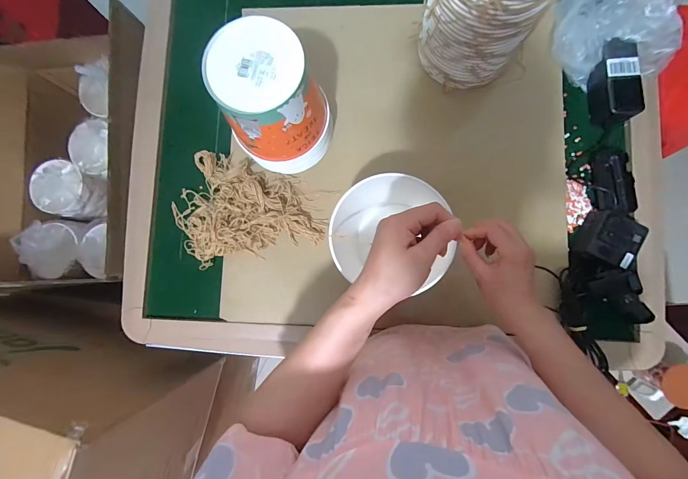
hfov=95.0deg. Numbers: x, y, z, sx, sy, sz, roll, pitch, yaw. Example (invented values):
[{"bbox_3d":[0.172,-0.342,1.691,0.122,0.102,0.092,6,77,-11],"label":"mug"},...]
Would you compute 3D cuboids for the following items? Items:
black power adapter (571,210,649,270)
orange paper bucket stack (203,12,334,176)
[{"bbox_3d":[0.430,-0.002,0.514,0.071,0.043,0.086,34,87,6],"label":"black power adapter"},{"bbox_3d":[-0.100,-0.203,0.493,0.146,0.196,0.145,-20,84,1],"label":"orange paper bucket stack"}]

